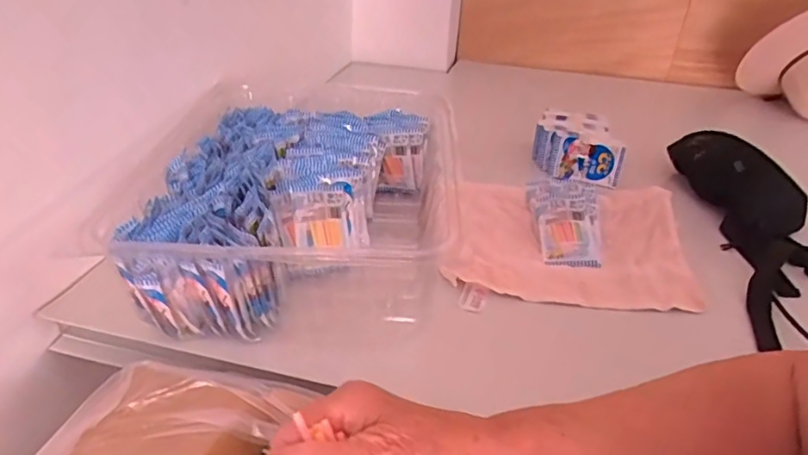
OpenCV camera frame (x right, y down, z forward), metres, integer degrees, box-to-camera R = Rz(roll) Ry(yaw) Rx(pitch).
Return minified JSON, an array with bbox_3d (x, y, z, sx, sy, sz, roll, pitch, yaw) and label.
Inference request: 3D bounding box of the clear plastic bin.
[{"bbox_3d":[-0.117,-0.048,0.676,0.354,0.115,0.441,0,32,-4],"label":"clear plastic bin"}]

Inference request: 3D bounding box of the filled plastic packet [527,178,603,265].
[{"bbox_3d":[0.211,-0.011,0.719,0.090,0.027,0.142,2,51,9],"label":"filled plastic packet"}]

